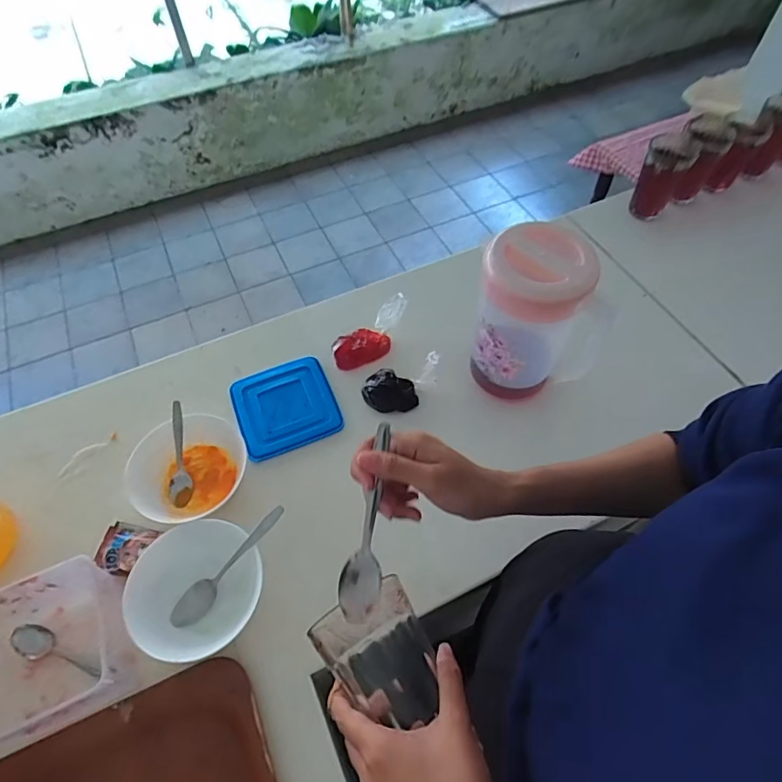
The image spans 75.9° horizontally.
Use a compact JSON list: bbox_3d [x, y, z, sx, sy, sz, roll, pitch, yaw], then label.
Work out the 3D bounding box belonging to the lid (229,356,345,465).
[{"bbox_3d":[-0.149,0.023,0.710,0.134,0.012,0.134,-20,59,-12],"label":"lid"}]

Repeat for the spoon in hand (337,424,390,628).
[{"bbox_3d":[-0.014,0.092,0.360,0.027,0.014,0.137,8,74,6],"label":"spoon in hand"}]

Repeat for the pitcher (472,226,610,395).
[{"bbox_3d":[0.167,-0.098,0.641,0.110,0.213,0.125,-5,57,-3],"label":"pitcher"}]

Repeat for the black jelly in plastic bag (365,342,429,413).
[{"bbox_3d":[-0.002,-0.001,0.708,0.074,0.034,0.057,-7,58,-3],"label":"black jelly in plastic bag"}]

